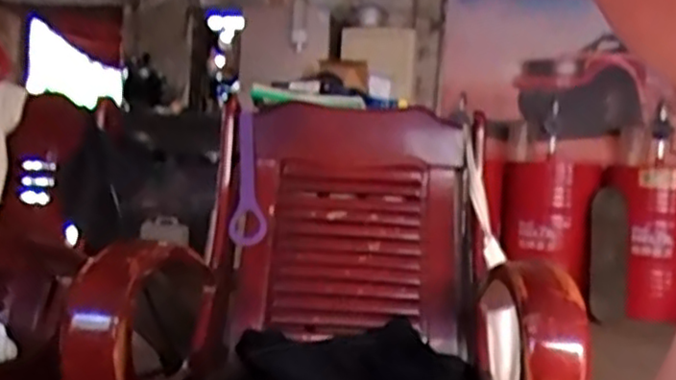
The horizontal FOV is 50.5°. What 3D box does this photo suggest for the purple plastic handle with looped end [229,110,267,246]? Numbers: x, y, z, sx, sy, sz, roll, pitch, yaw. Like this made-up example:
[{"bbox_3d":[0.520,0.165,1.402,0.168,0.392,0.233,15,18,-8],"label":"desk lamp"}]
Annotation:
[{"bbox_3d":[-0.209,-0.033,1.651,0.079,0.332,0.029,3,-20,-15],"label":"purple plastic handle with looped end"}]

